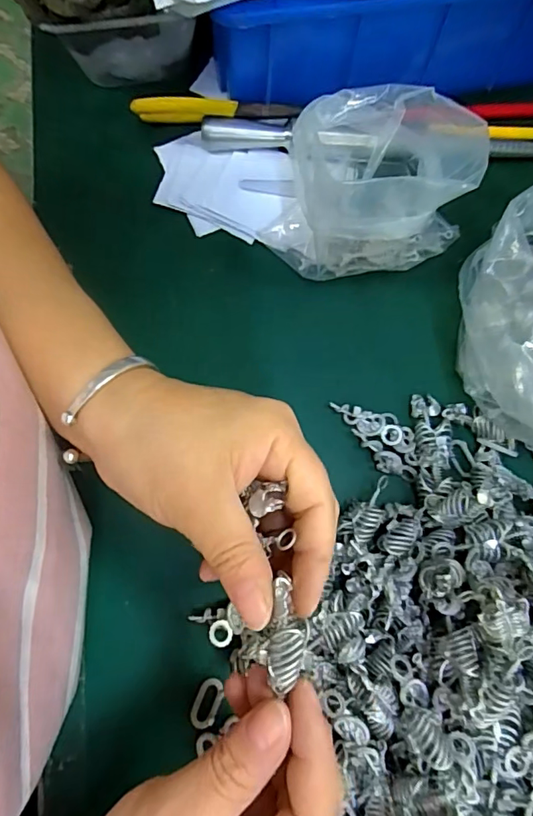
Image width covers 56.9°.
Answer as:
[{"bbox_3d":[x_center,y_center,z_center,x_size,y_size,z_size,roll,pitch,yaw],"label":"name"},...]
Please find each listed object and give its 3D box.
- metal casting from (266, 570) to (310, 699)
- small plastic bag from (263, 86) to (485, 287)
[{"bbox_3d":[0.008,0.082,0.180,0.015,0.004,0.039,0,80,-1],"label":"metal casting"},{"bbox_3d":[0.064,-0.126,0.295,0.112,0.076,0.080,17,77,2],"label":"small plastic bag"}]

